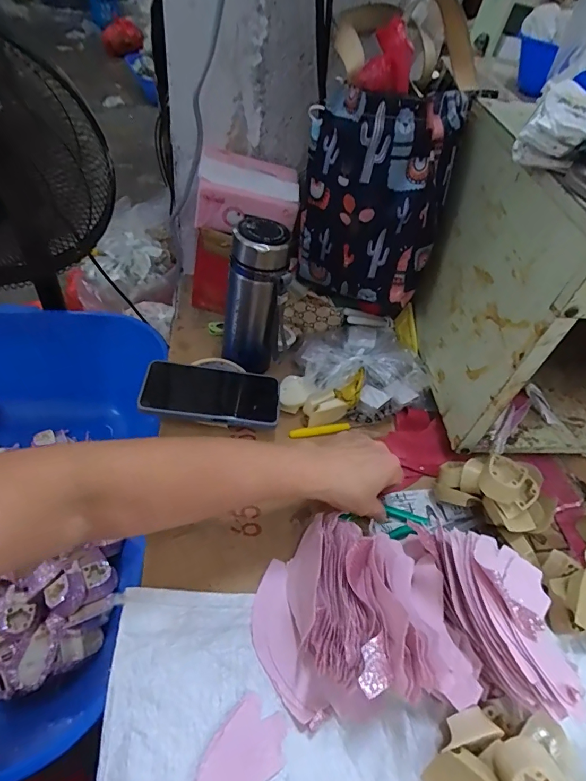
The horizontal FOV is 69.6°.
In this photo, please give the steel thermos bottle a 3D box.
[{"bbox_3d":[-0.047,-0.112,0.525,0.075,0.186,0.071,12,48,-2],"label":"steel thermos bottle"}]

